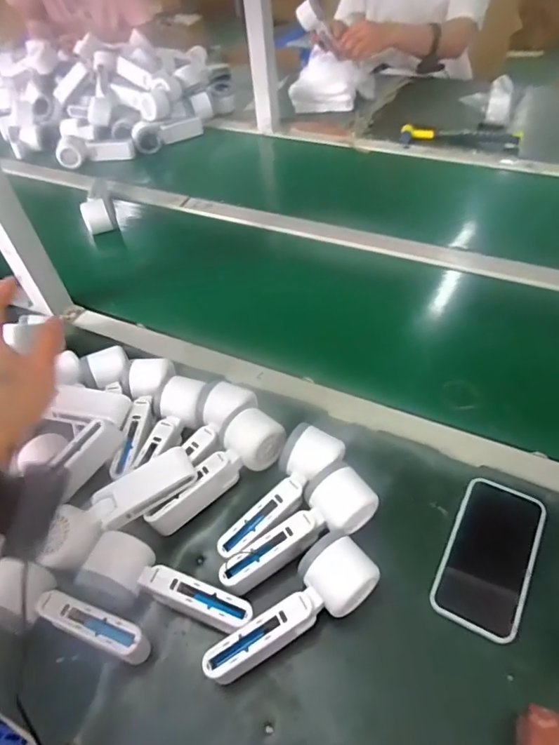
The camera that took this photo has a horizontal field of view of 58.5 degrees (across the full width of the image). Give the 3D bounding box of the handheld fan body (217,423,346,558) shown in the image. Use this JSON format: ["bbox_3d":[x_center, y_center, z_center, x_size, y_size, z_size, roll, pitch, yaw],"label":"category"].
[{"bbox_3d":[-0.001,0.120,0.515,0.057,0.043,0.168,34,60,29],"label":"handheld fan body"}]

